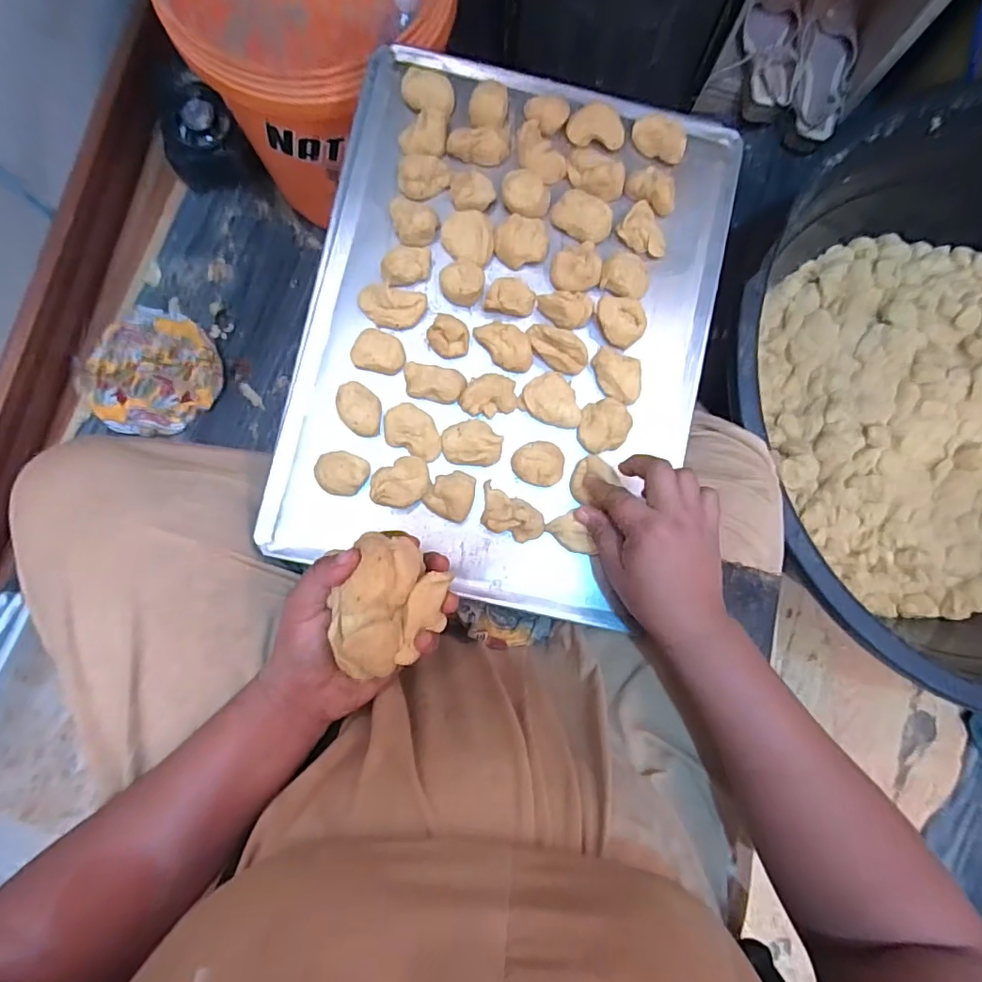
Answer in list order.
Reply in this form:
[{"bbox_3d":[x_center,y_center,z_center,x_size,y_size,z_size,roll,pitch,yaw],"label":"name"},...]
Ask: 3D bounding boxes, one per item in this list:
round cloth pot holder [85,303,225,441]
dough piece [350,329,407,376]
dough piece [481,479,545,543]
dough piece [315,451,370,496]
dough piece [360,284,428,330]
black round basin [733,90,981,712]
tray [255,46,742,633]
[{"bbox_3d":[-0.494,-0.173,0.783,0.180,0.021,0.177,0,82,-2],"label":"round cloth pot holder"},{"bbox_3d":[-0.092,-0.113,0.438,0.040,0.014,0.032,11,82,0],"label":"dough piece"},{"bbox_3d":[0.014,0.020,0.430,0.057,0.020,0.032,31,82,2],"label":"dough piece"},{"bbox_3d":[-0.120,-0.014,0.426,0.040,0.020,0.033,23,82,1],"label":"dough piece"},{"bbox_3d":[-0.081,-0.151,0.438,0.053,0.021,0.030,5,82,-1],"label":"dough piece"},{"bbox_3d":[0.607,-0.091,0.682,0.663,0.246,0.658,0,82,-2],"label":"black round basin"},{"bbox_3d":[0.014,-0.134,0.452,0.329,0.042,0.440,12,86,-2],"label":"tray"}]

